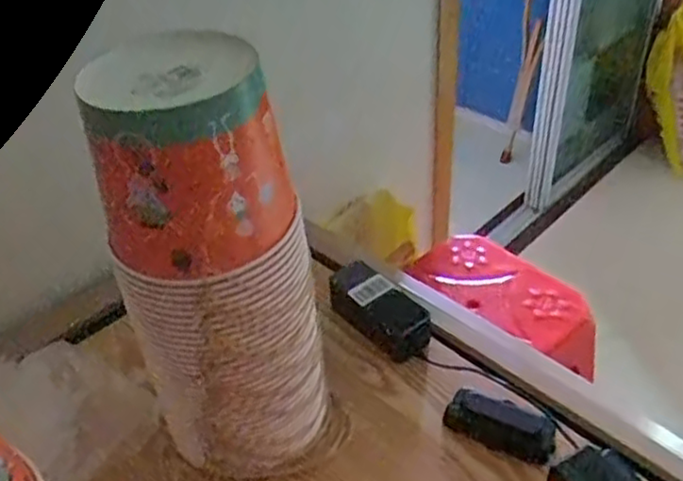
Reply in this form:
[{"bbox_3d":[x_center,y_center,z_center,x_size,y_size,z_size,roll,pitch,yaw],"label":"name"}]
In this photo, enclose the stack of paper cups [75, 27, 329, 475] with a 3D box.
[{"bbox_3d":[-0.104,0.043,0.581,0.150,0.389,0.126,-20,41,-19],"label":"stack of paper cups"}]

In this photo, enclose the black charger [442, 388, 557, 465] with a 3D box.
[{"bbox_3d":[0.162,0.188,0.696,0.110,0.022,0.047,20,44,27],"label":"black charger"}]

